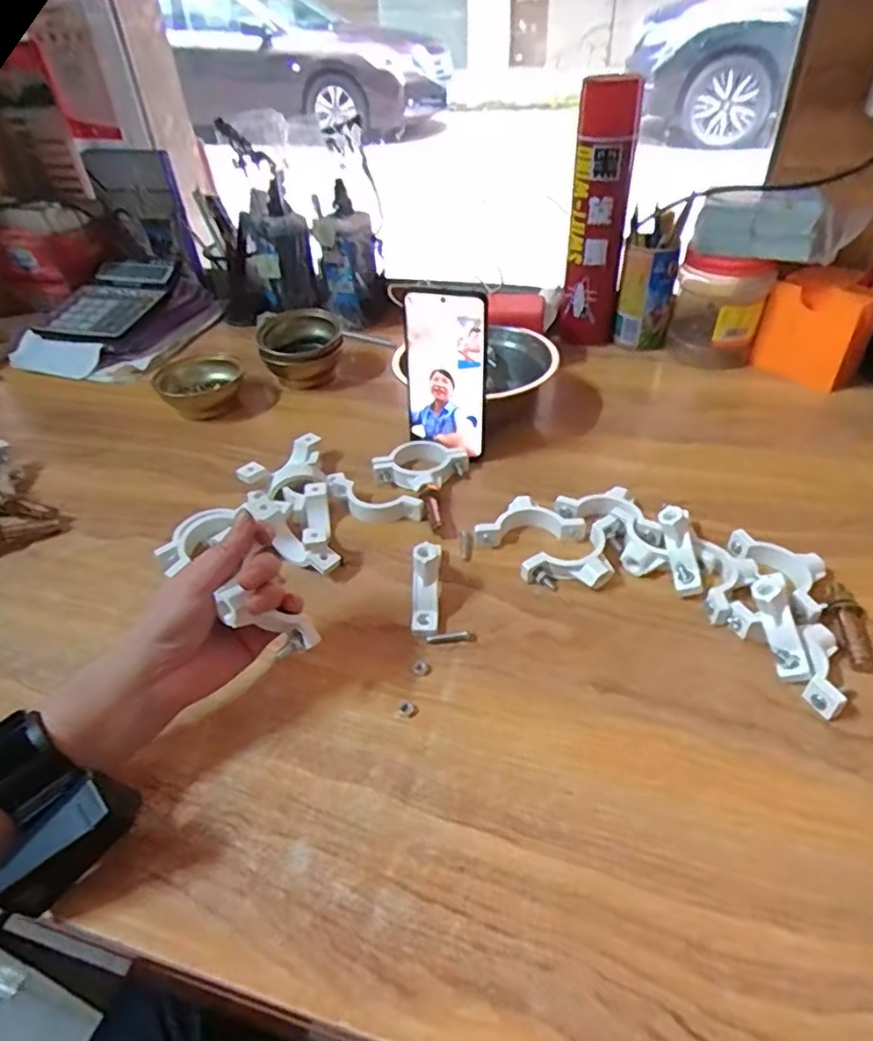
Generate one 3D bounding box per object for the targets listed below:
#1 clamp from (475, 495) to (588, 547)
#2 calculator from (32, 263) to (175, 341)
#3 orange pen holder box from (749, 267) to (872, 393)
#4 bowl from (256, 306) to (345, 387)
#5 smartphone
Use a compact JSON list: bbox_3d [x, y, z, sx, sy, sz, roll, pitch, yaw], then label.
[{"bbox_3d":[0.077,-0.001,0.528,0.087,0.017,0.042,-3,41,2],"label":"clamp"},{"bbox_3d":[-0.447,-0.298,0.854,0.135,0.046,0.157,12,43,18],"label":"calculator"},{"bbox_3d":[0.417,-0.212,0.686,0.066,0.100,0.099,-28,45,-26],"label":"orange pen holder box"},{"bbox_3d":[-0.161,-0.205,0.750,0.091,0.068,0.094,-2,41,2],"label":"bowl"},{"bbox_3d":[0.009,-0.131,0.569,0.072,0.149,0.011,12,38,14],"label":"smartphone"}]

